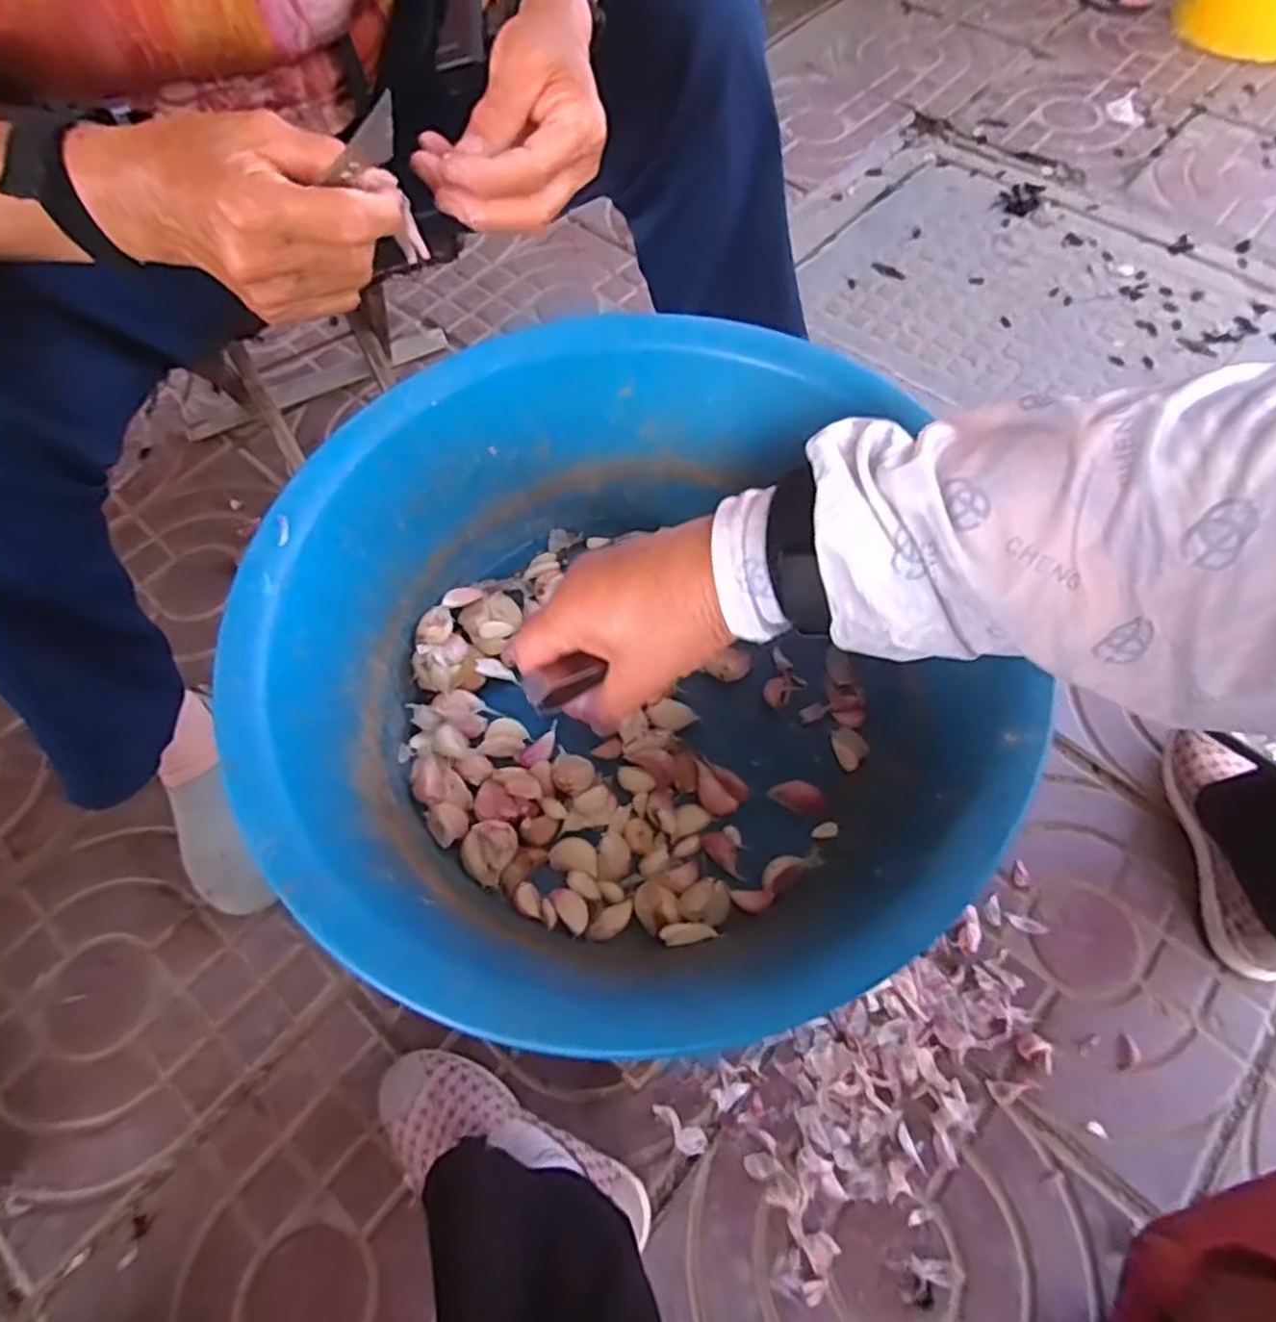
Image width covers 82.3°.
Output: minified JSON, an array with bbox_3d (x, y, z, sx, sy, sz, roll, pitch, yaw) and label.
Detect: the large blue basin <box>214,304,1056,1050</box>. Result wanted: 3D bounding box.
[{"bbox_3d":[-0.020,0.007,0.368,0.300,0.139,0.327,-1,62,2],"label":"large blue basin"}]

